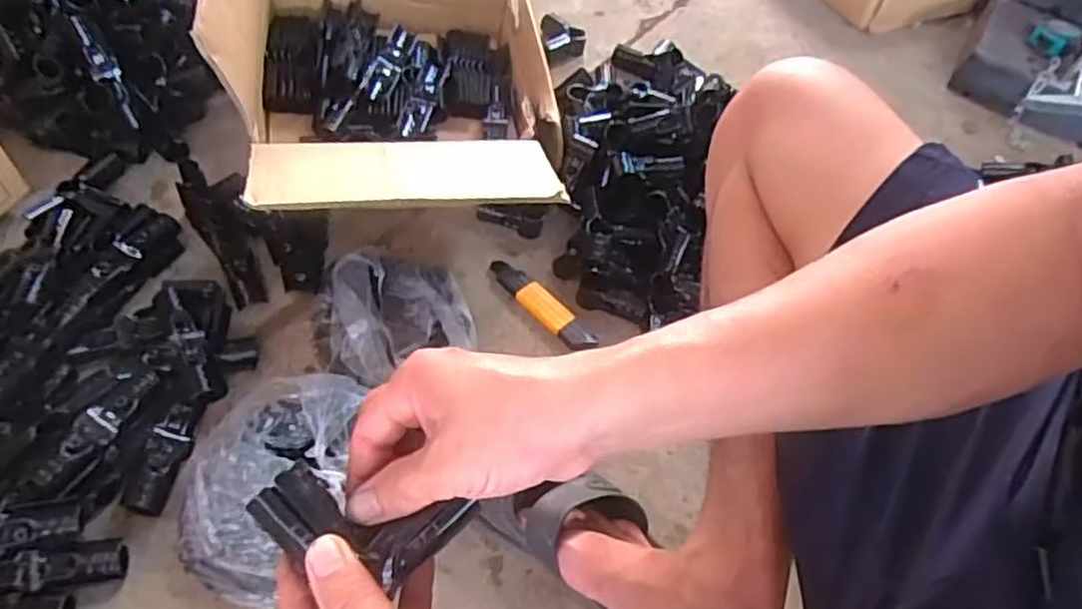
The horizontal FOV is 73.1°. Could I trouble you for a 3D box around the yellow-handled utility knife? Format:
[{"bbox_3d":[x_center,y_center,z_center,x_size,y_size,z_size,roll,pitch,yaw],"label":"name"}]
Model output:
[{"bbox_3d":[-0.002,-0.001,0.826,0.032,0.016,0.156,-34,64,-29],"label":"yellow-handled utility knife"}]

